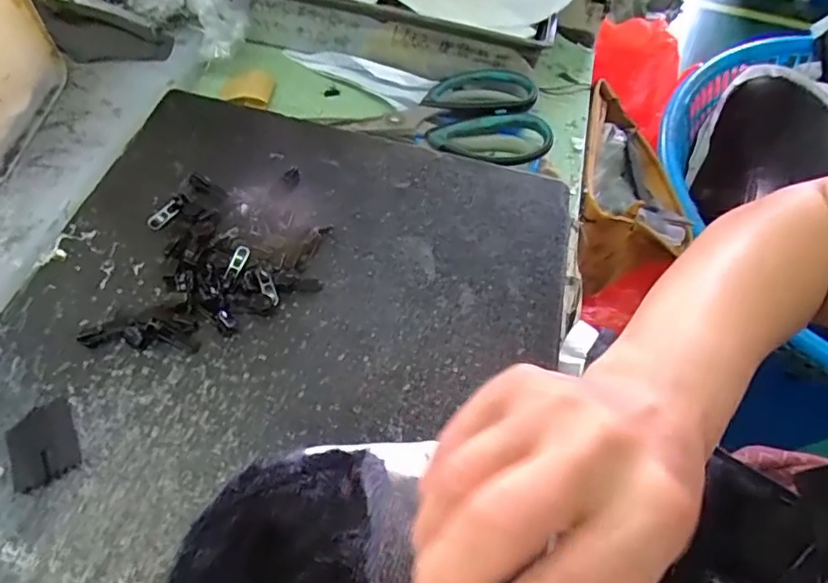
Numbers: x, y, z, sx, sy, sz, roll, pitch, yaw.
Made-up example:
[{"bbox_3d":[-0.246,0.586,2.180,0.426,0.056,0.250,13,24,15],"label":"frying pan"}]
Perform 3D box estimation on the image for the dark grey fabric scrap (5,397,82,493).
[{"bbox_3d":[-0.177,0.072,0.269,0.028,0.004,0.039,-23,63,-19],"label":"dark grey fabric scrap"}]

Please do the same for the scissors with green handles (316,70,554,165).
[{"bbox_3d":[0.021,-0.138,0.438,0.165,0.021,0.094,6,57,-3],"label":"scissors with green handles"}]

